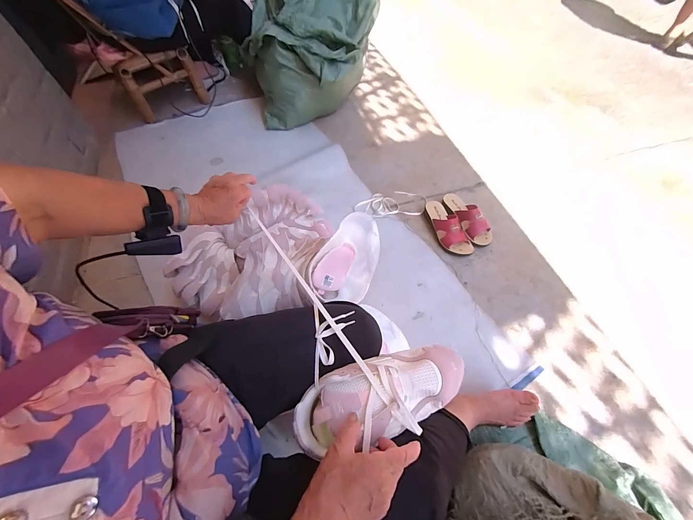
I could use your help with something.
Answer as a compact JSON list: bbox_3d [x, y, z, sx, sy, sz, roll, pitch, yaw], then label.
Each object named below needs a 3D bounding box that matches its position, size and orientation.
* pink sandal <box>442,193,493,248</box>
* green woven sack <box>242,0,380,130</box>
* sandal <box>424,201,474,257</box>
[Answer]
[{"bbox_3d":[0.406,-0.147,1.021,0.083,0.076,0.226,-20,61,-14],"label":"pink sandal"},{"bbox_3d":[-0.137,-0.858,1.235,0.539,0.434,0.496,-8,58,-3],"label":"green woven sack"},{"bbox_3d":[0.330,-0.117,0.990,0.083,0.090,0.227,-18,61,-13],"label":"sandal"}]

